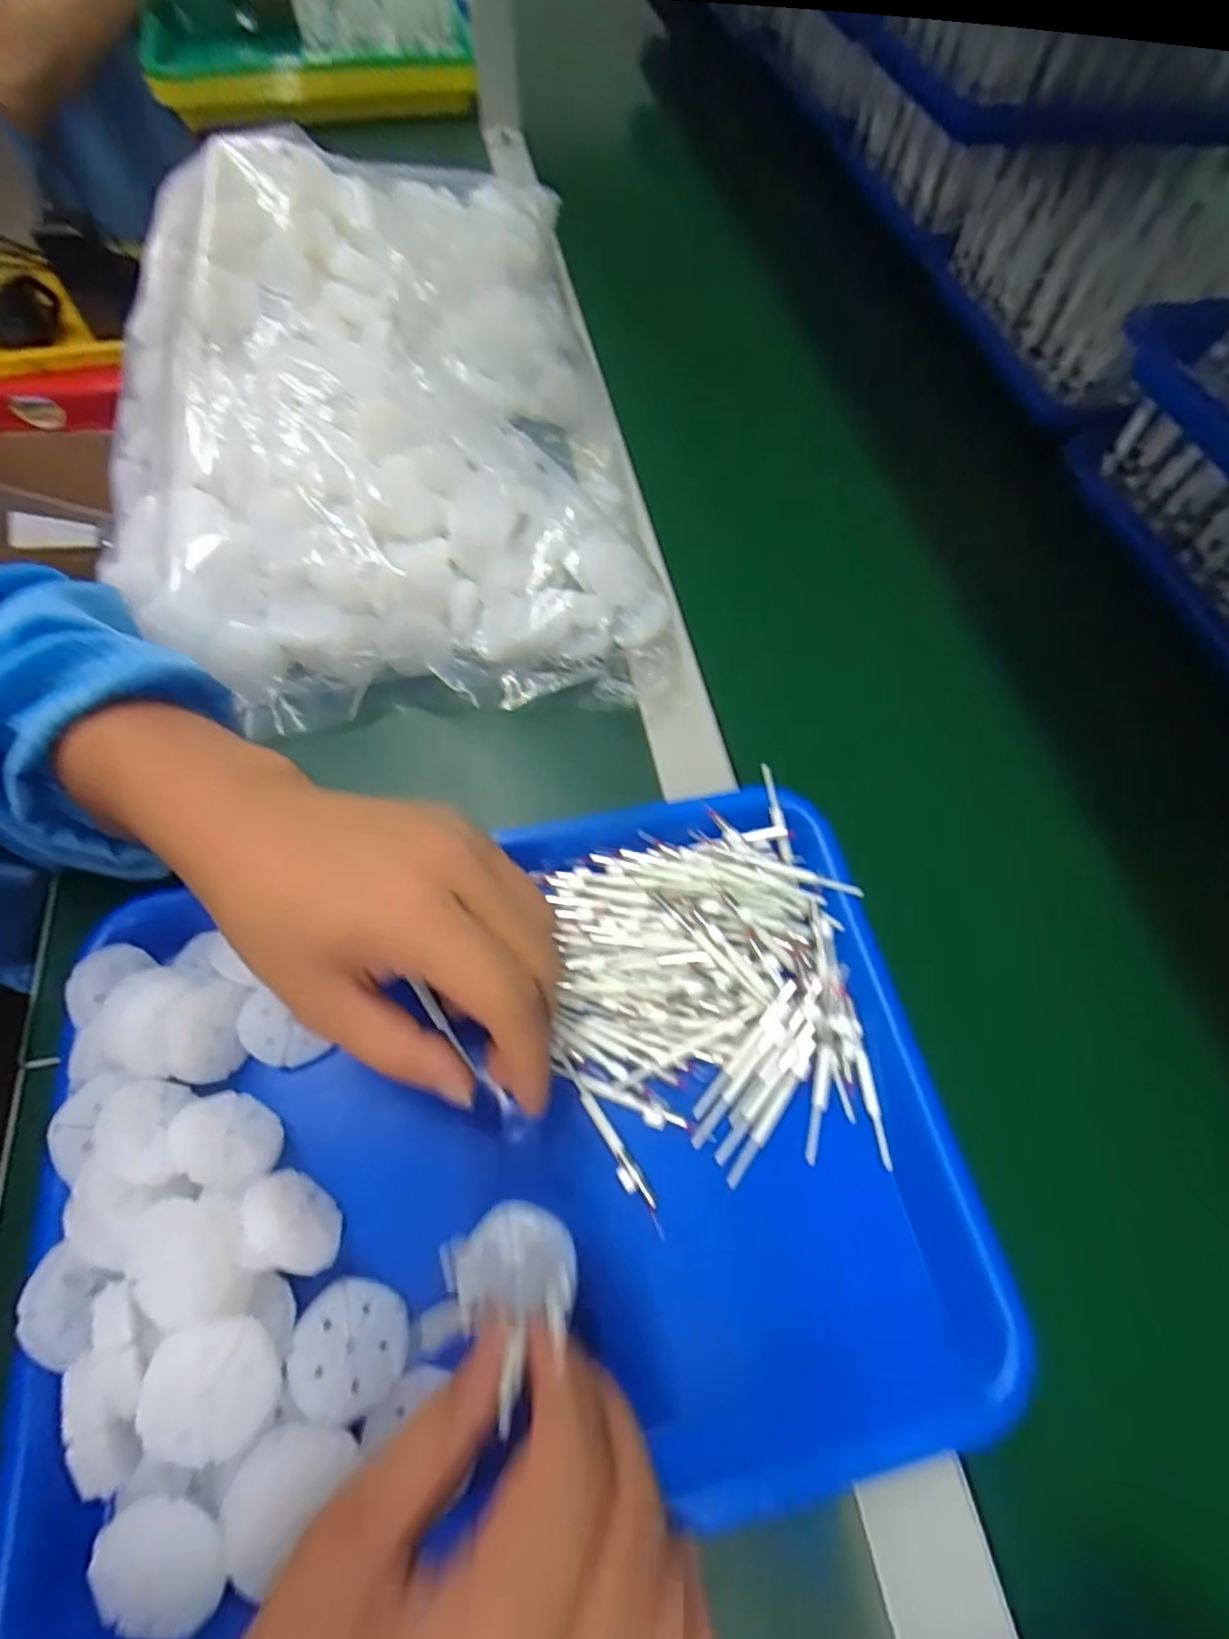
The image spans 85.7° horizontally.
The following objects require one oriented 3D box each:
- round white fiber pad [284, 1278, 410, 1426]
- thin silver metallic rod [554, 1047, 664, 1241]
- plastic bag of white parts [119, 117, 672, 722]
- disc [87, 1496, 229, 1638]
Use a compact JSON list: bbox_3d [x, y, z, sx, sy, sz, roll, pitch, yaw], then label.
[{"bbox_3d":[-0.091,0.181,0.227,0.037,0.004,0.037,13,45,-13],"label":"round white fiber pad"},{"bbox_3d":[-0.003,0.129,0.269,0.008,0.004,0.078,-30,69,-16],"label":"thin silver metallic rod"},{"bbox_3d":[-0.142,-0.236,0.391,0.284,0.104,0.357,-9,64,-7],"label":"plastic bag of white parts"},{"bbox_3d":[-0.132,0.217,0.191,0.037,0.004,0.034,0,84,-1],"label":"disc"}]

